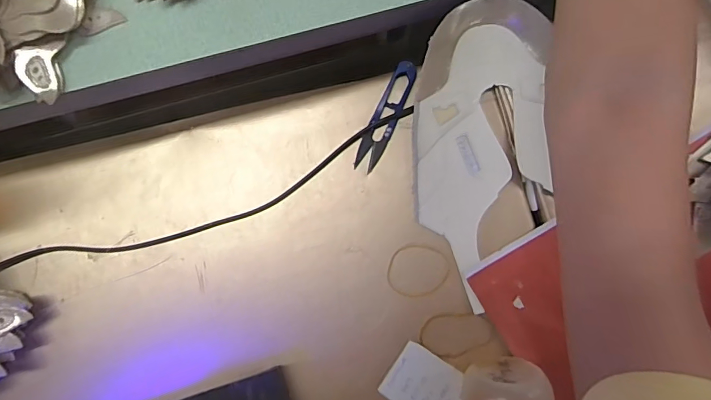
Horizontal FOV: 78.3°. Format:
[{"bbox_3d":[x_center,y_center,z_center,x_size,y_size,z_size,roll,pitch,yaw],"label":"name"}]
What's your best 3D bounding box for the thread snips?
[{"bbox_3d":[0.027,-0.074,0.384,0.022,0.004,0.101,24,87,1],"label":"thread snips"}]

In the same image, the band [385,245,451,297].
[{"bbox_3d":[0.054,0.061,0.374,0.054,0.004,0.044,-6,87,-1],"label":"band"}]

